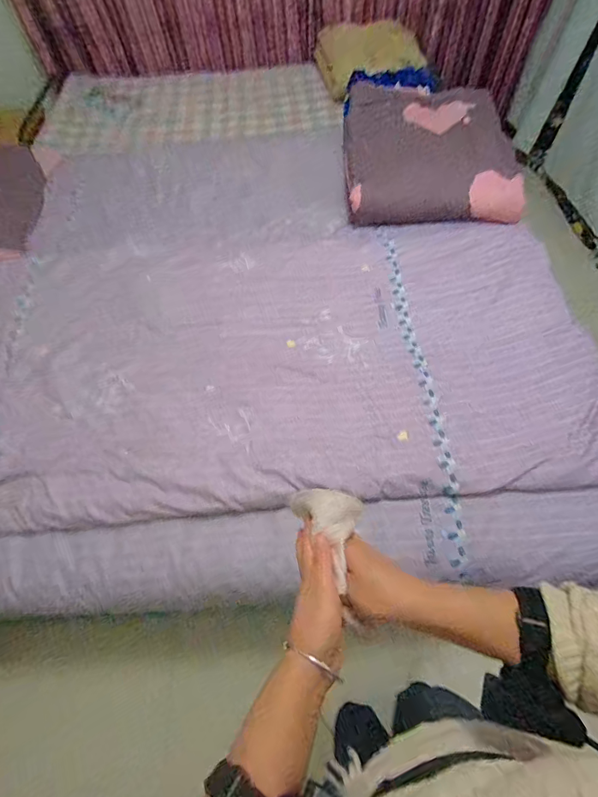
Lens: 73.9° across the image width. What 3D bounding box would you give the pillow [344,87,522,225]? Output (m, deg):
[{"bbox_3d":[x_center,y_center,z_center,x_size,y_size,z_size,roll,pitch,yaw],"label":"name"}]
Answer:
[{"bbox_3d":[0.458,-0.968,1.503,0.548,0.225,0.825,1,57,2],"label":"pillow"}]

